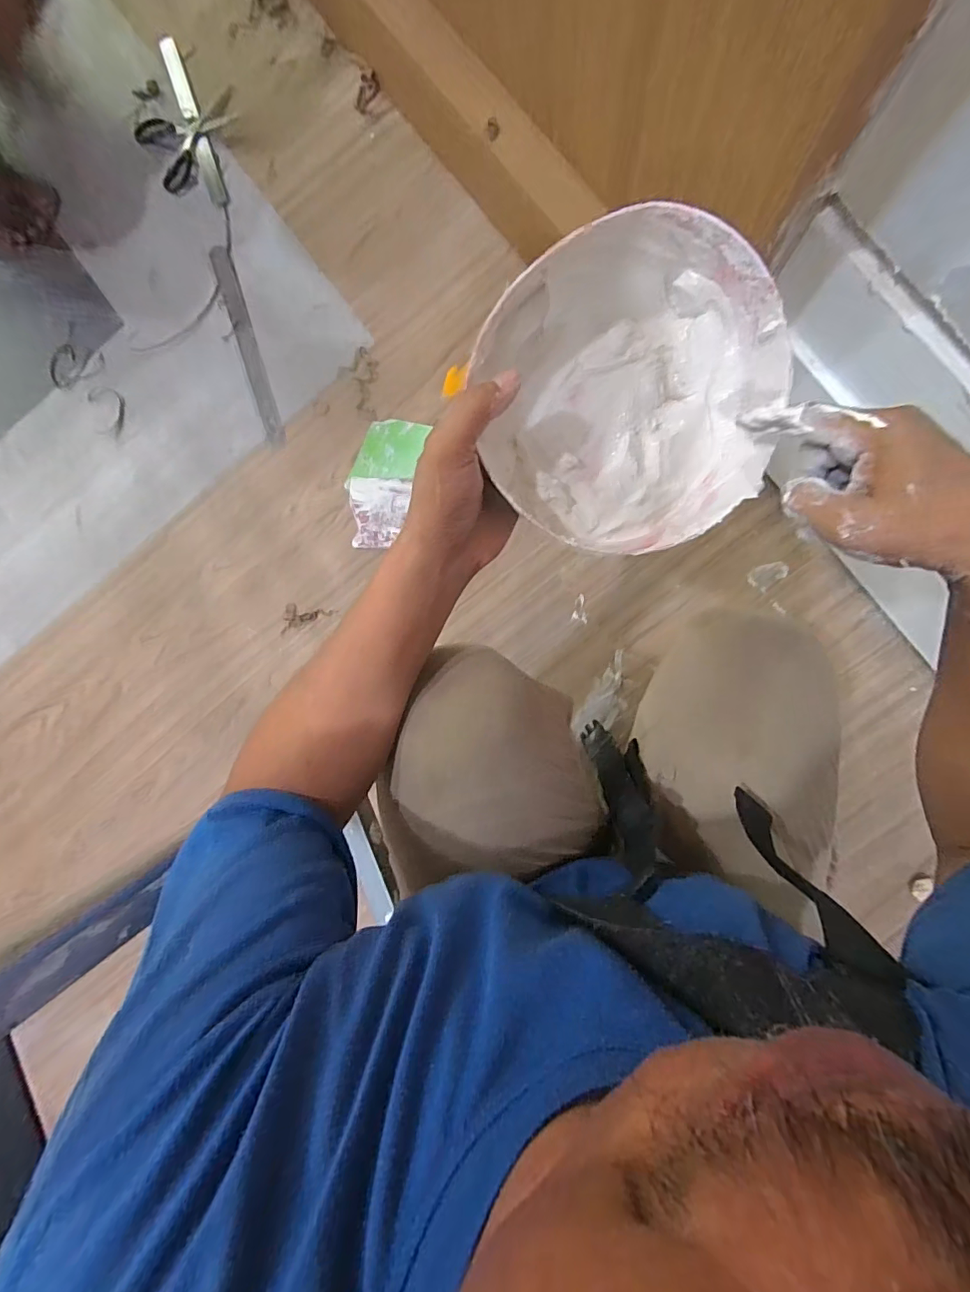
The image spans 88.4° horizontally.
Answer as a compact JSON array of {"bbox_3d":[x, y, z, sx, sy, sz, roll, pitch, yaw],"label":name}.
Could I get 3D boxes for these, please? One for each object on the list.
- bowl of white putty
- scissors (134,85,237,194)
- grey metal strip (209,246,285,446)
[{"bbox_3d":[0.096,-0.165,0.344,0.212,0.085,0.197,-3,107,-11],"label":"bowl of white putty"},{"bbox_3d":[-0.459,-0.787,0.776,0.165,0.015,0.138,-17,89,4],"label":"scissors"},{"bbox_3d":[-0.370,-0.468,0.778,0.030,0.008,0.319,-18,89,5],"label":"grey metal strip"}]

